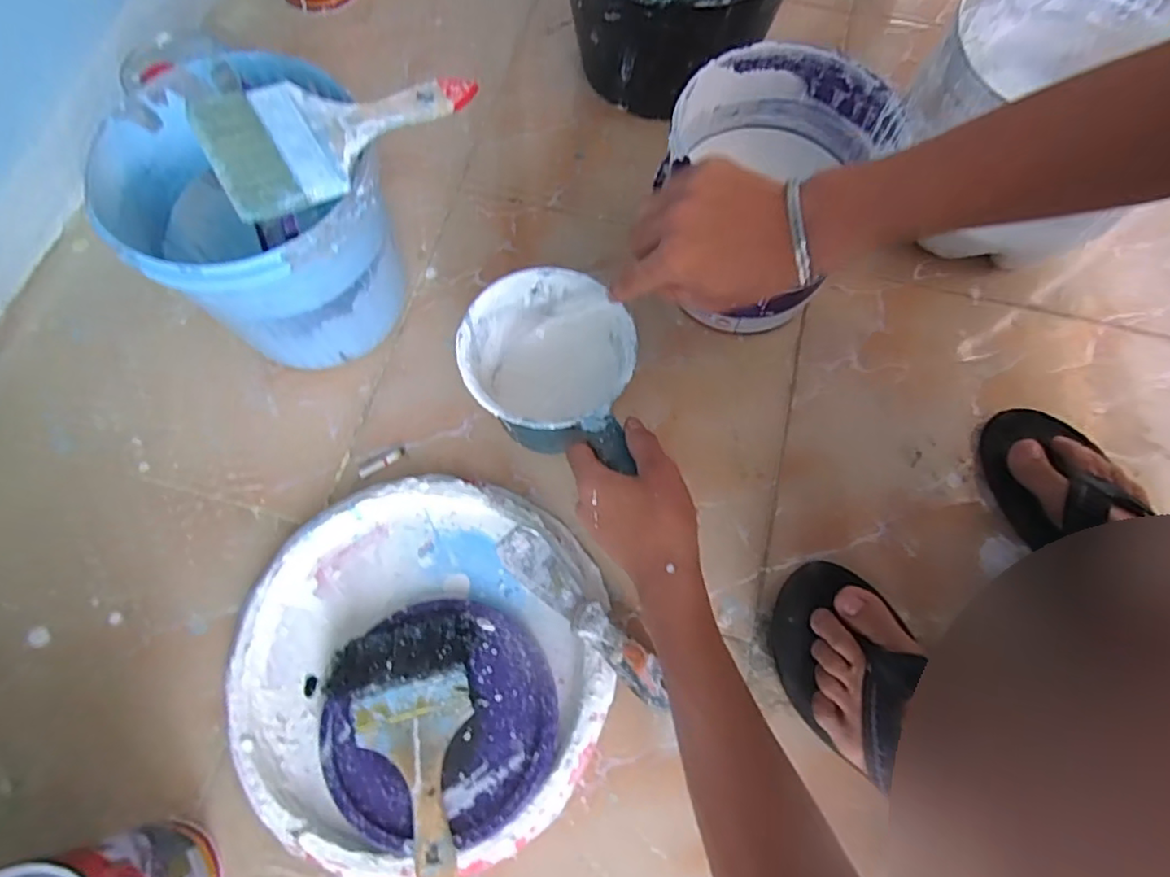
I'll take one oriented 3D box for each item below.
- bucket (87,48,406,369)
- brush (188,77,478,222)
[{"bbox_3d":[-0.270,-0.177,0.554,0.203,0.202,0.215,-21,71,-8],"label":"bucket"},{"bbox_3d":[-0.171,-0.229,0.448,0.193,0.037,0.094,-26,72,-10],"label":"brush"}]

